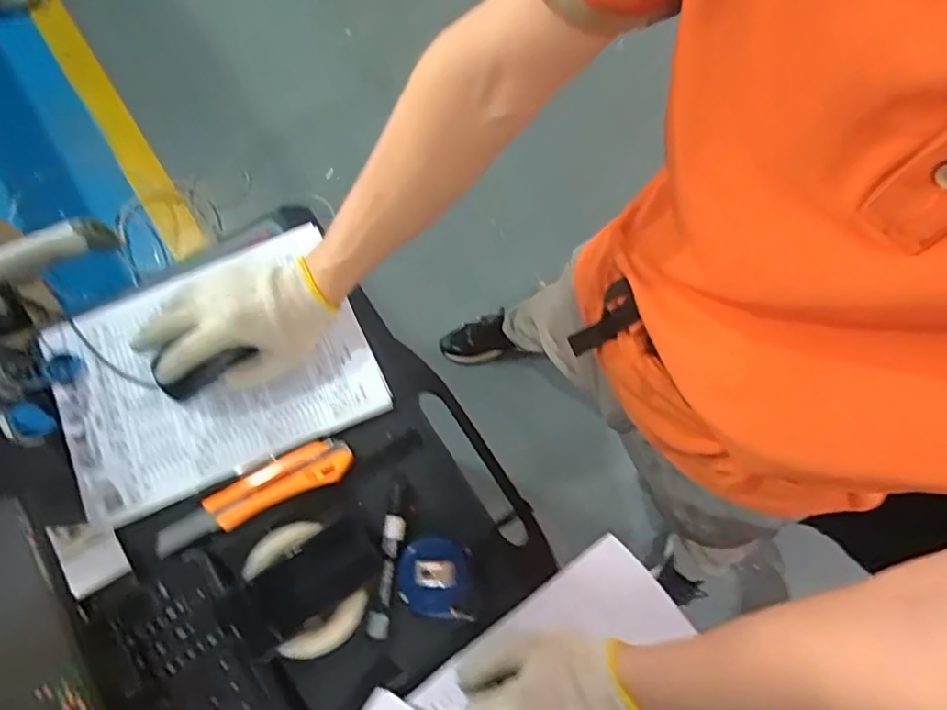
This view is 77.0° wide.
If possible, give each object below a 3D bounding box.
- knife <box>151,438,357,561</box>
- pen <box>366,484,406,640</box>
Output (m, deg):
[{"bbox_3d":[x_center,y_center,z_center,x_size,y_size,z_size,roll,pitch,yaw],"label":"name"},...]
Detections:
[{"bbox_3d":[-0.204,0.128,0.555,0.184,0.010,0.041,-24,75,-5],"label":"knife"},{"bbox_3d":[-0.077,0.187,0.542,0.020,0.025,0.129,5,74,3],"label":"pen"}]

